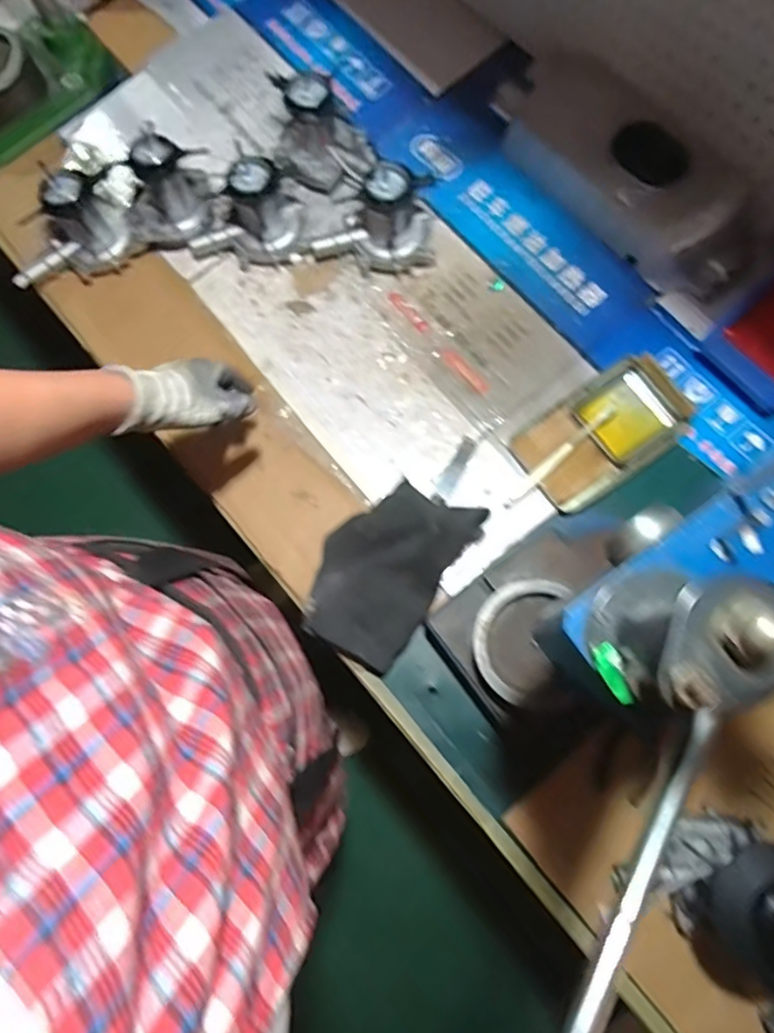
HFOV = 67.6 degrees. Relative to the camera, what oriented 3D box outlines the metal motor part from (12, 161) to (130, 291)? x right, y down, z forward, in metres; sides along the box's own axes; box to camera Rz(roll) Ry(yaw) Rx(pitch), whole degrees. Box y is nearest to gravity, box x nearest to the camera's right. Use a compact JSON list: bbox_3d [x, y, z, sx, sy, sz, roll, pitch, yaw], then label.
[{"bbox_3d":[-0.425,-0.358,0.748,0.173,0.112,0.086,-29,77,-5],"label":"metal motor part"}]

